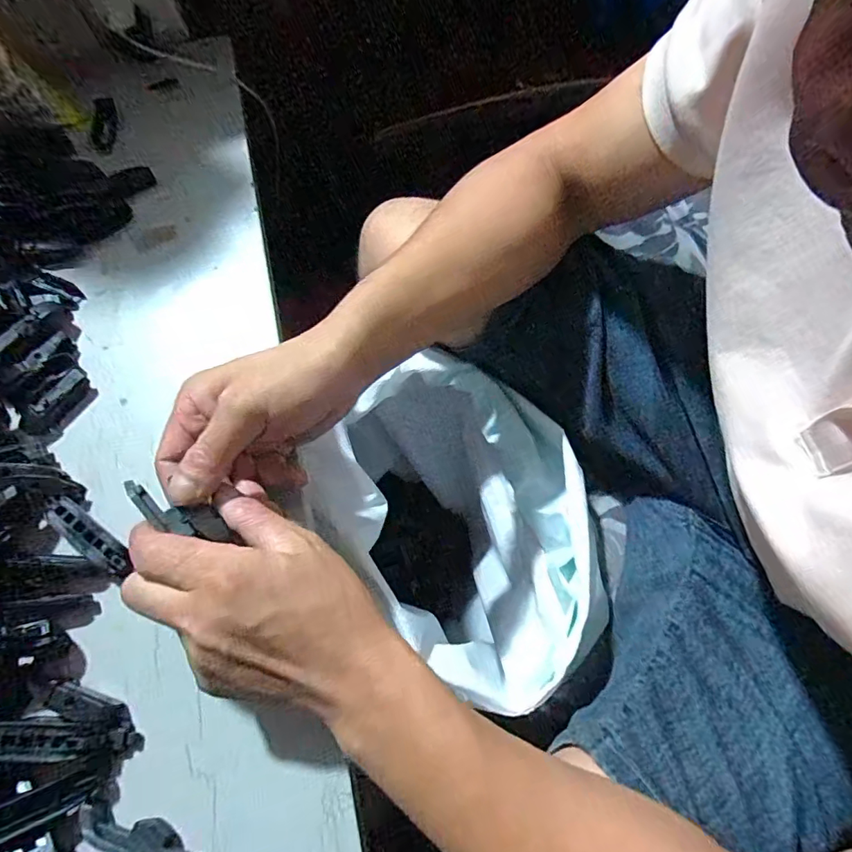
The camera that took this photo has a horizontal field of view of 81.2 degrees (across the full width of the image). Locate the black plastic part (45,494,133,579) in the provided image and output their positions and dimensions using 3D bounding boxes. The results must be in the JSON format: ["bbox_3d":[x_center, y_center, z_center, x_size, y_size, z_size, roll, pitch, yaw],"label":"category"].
[{"bbox_3d":[-0.215,0.070,0.316,0.072,0.006,0.017,33,73,13],"label":"black plastic part"}]

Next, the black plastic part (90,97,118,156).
[{"bbox_3d":[-0.300,-0.279,0.463,0.019,0.013,0.049,23,107,10],"label":"black plastic part"}]

